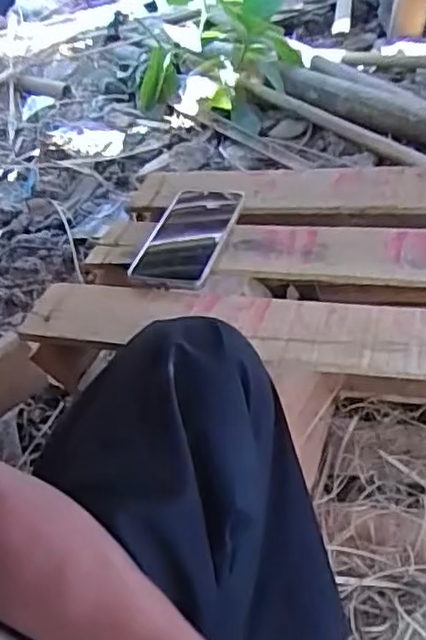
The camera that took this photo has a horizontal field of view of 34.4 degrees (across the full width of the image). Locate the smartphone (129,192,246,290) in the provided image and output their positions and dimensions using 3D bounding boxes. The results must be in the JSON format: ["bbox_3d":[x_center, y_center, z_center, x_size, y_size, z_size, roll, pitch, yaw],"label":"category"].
[{"bbox_3d":[-0.025,-0.089,0.716,0.079,0.011,0.165,8,45,17],"label":"smartphone"}]

